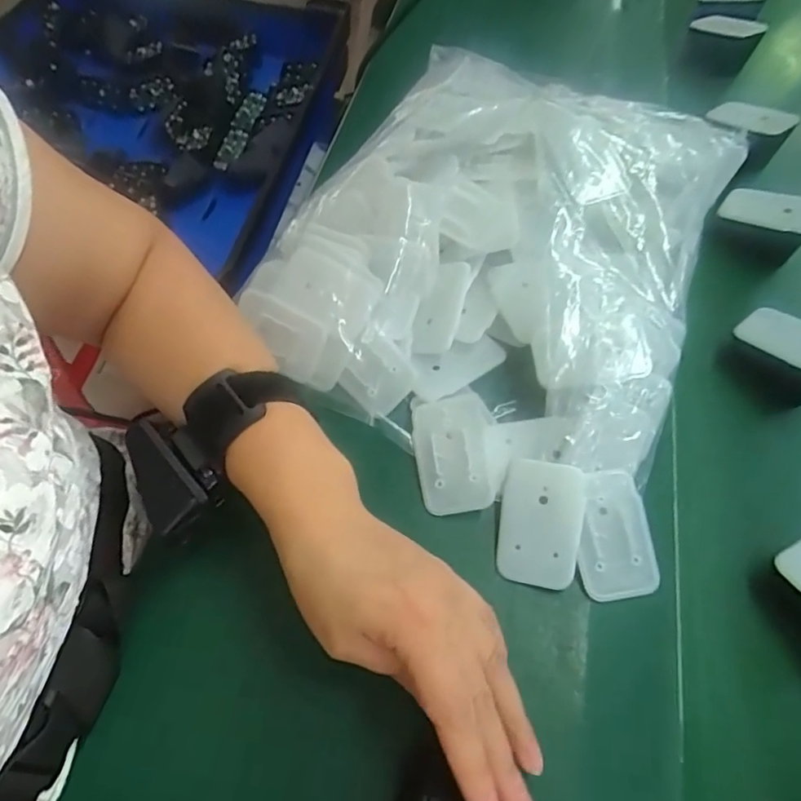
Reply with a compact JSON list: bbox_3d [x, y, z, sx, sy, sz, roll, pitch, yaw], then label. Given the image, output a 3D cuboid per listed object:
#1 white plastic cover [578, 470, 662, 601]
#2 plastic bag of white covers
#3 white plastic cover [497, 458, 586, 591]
[{"bbox_3d":[0.118,0.075,0.305,0.042,0.004,0.068,-6,77,-5],"label":"white plastic cover"},{"bbox_3d":[0.069,-0.118,0.373,0.271,0.065,0.320,22,62,9],"label":"plastic bag of white covers"},{"bbox_3d":[0.079,0.069,0.309,0.044,0.004,0.068,10,77,15],"label":"white plastic cover"}]

